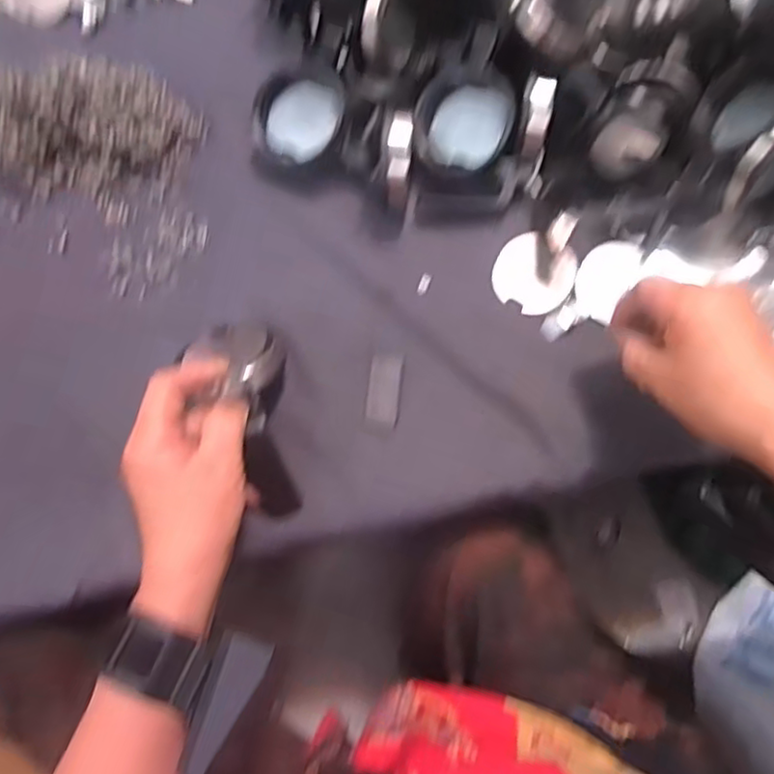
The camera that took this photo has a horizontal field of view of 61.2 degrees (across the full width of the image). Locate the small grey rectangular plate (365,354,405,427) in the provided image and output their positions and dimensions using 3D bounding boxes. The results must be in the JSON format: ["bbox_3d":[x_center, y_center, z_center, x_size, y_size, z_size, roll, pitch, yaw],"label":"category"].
[{"bbox_3d":[-0.001,0.000,0.441,0.022,0.004,0.050,6,67,4],"label":"small grey rectangular plate"}]

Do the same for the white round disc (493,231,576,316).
[{"bbox_3d":[0.105,-0.082,0.469,0.056,0.006,0.059,-1,66,1],"label":"white round disc"}]

